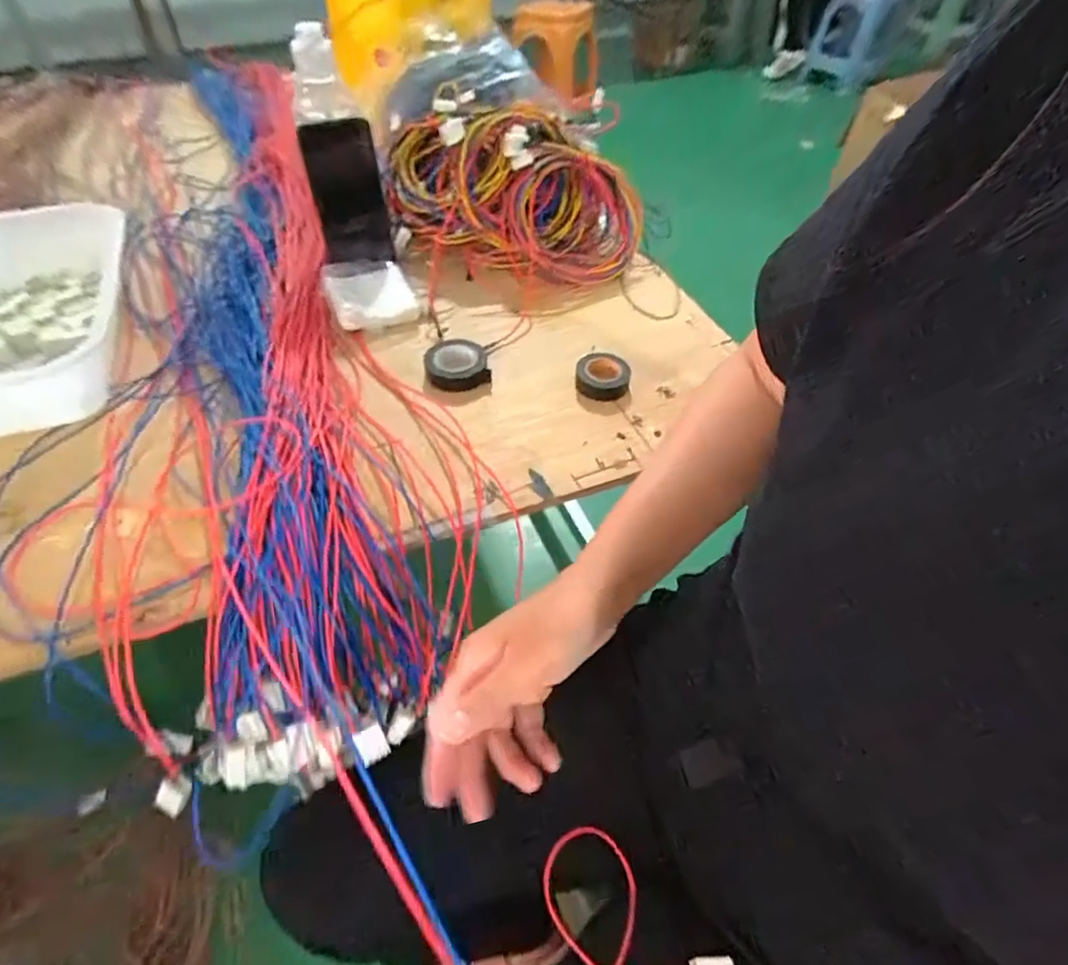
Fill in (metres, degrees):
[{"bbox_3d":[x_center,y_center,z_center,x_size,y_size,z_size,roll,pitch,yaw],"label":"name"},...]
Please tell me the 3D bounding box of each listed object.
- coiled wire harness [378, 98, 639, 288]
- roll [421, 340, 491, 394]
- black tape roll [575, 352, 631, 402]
[{"bbox_3d":[-0.027,-0.361,0.728,0.318,0.119,0.189,14,51,10],"label":"coiled wire harness"},{"bbox_3d":[-0.079,-0.118,0.598,0.062,0.020,0.062,1,50,-1],"label":"roll"},{"bbox_3d":[0.068,-0.105,0.593,0.052,0.023,0.052,1,50,-1],"label":"black tape roll"}]

